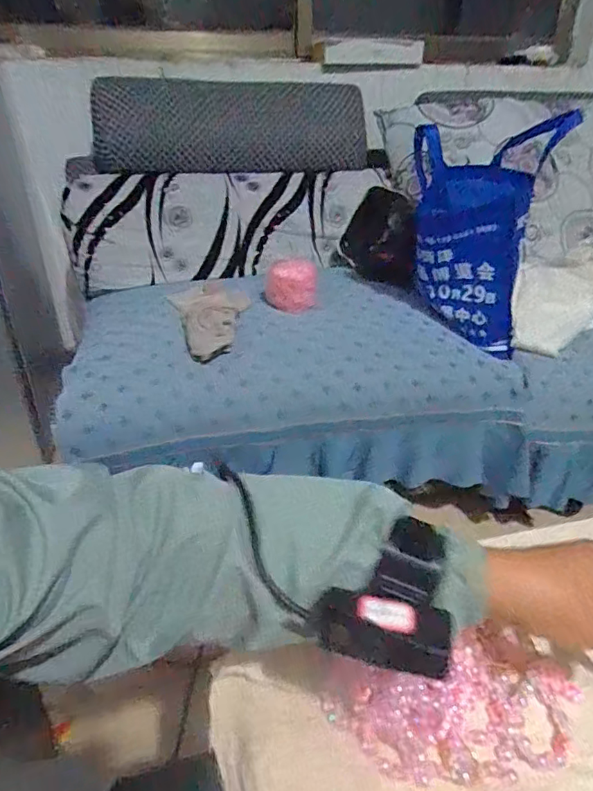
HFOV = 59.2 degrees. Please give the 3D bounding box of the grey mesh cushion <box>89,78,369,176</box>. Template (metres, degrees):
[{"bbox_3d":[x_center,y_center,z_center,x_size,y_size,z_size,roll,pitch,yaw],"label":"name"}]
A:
[{"bbox_3d":[-0.145,-0.719,1.411,0.749,0.224,0.131,-10,32,-16],"label":"grey mesh cushion"}]

